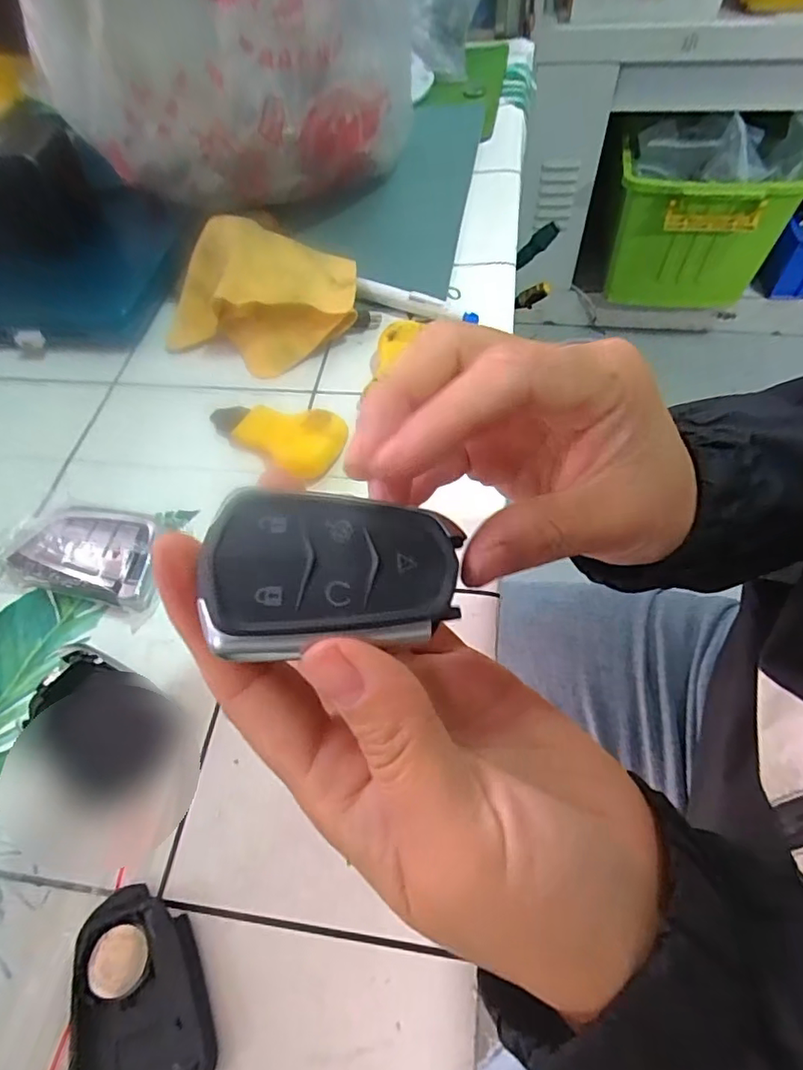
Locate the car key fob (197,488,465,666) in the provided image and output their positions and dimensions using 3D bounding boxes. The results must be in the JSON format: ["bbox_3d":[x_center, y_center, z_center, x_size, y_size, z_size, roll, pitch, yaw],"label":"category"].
[{"bbox_3d":[-0.015,0.007,0.124,0.056,0.012,0.039,-4,57,1],"label":"car key fob"}]

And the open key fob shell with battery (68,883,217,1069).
[{"bbox_3d":[-0.079,0.137,0.158,0.037,0.005,0.057,-23,59,-11],"label":"open key fob shell with battery"}]

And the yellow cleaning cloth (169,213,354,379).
[{"bbox_3d":[-0.083,-0.137,0.309,0.109,0.050,0.070,-4,57,1],"label":"yellow cleaning cloth"}]

